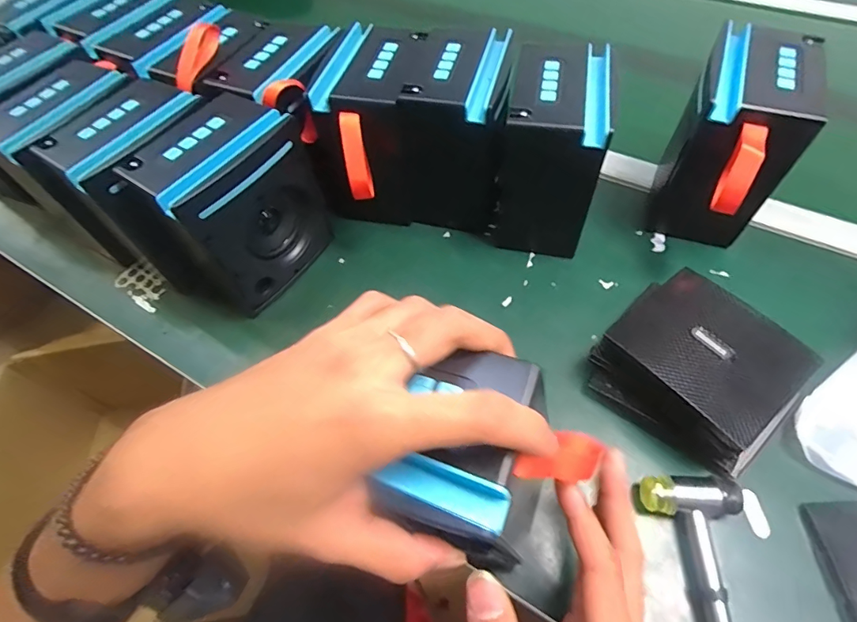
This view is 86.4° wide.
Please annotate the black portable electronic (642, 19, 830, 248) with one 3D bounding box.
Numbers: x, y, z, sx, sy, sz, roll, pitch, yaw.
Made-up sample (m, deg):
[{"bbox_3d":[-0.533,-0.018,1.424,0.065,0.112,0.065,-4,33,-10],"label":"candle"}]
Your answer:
[{"bbox_3d":[0.254,-0.130,0.395,0.076,0.141,0.151,18,61,15],"label":"black portable electronic"}]

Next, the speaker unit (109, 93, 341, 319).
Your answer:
[{"bbox_3d":[-0.165,-0.091,0.400,0.091,0.138,0.123,29,65,21],"label":"speaker unit"}]

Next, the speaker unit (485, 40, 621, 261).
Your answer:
[{"bbox_3d":[0.110,-0.140,0.414,0.083,0.142,0.114,12,60,12],"label":"speaker unit"}]

